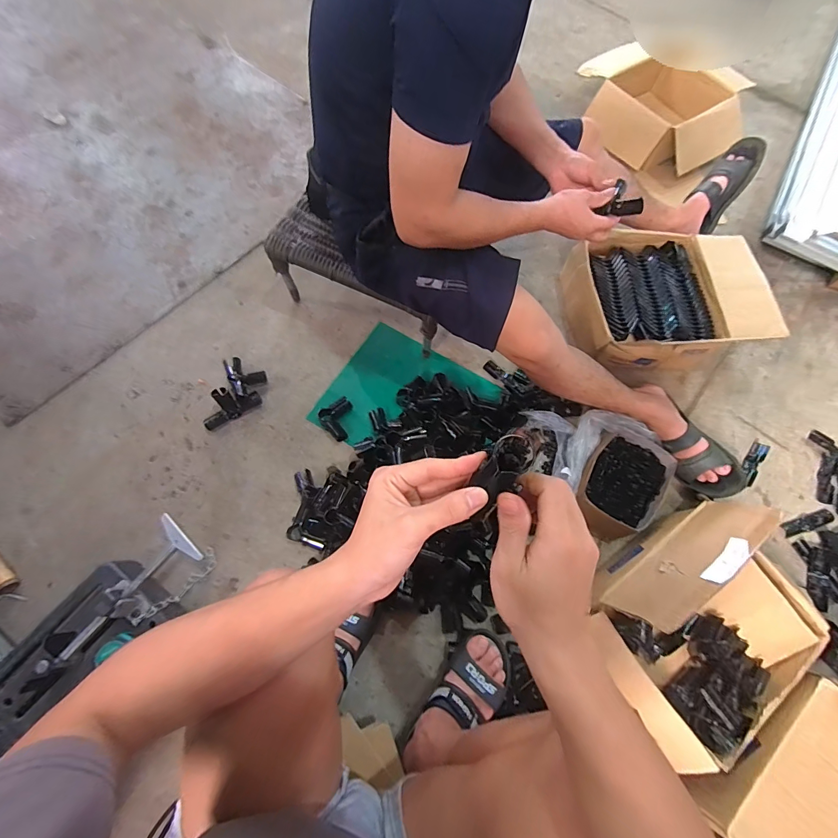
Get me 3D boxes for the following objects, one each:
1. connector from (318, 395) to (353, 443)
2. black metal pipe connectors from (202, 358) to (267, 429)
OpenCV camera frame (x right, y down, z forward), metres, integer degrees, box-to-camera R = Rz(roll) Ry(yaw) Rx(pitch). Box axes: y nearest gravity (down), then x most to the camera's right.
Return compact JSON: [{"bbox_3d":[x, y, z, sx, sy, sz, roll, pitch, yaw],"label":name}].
[{"bbox_3d":[-0.178,-0.004,0.876,0.082,0.044,0.084,-38,76,-16],"label":"connector"},{"bbox_3d":[-0.411,-0.062,0.872,0.101,0.062,0.177,6,69,-2],"label":"black metal pipe connectors"}]

